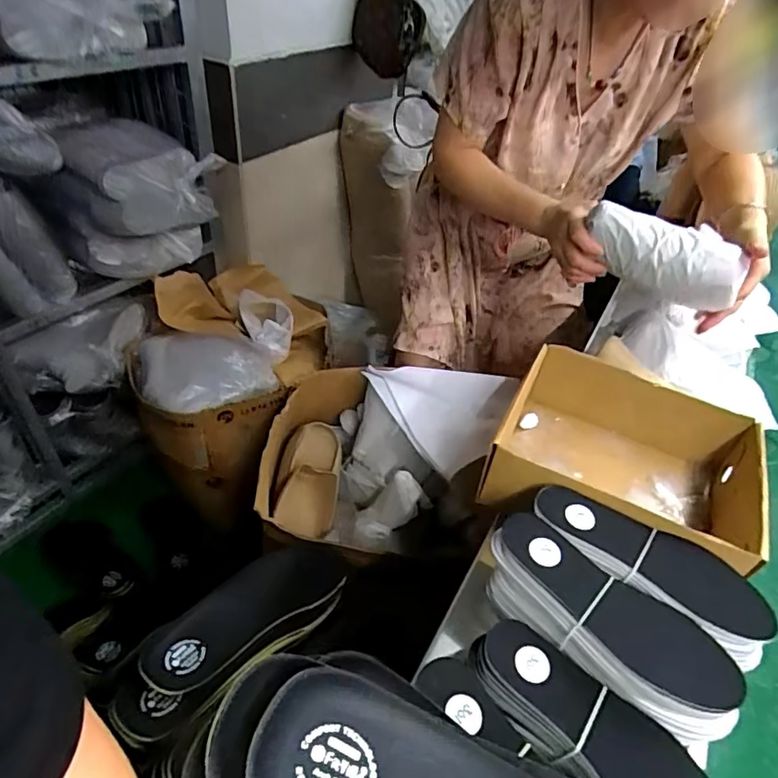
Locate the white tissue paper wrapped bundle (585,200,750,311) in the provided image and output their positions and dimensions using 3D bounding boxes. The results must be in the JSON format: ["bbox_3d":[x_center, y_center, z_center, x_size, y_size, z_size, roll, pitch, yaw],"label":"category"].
[{"bbox_3d":[0.355,-0.177,0.689,0.186,0.084,0.071,21,44,15],"label":"white tissue paper wrapped bundle"}]

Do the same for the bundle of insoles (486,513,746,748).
[{"bbox_3d":[0.184,0.208,0.467,0.220,0.073,0.083,29,46,23],"label":"bundle of insoles"}]

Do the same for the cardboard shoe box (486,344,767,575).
[{"bbox_3d":[0.271,0.089,0.625,0.268,0.106,0.246,22,44,17],"label":"cardboard shoe box"}]

